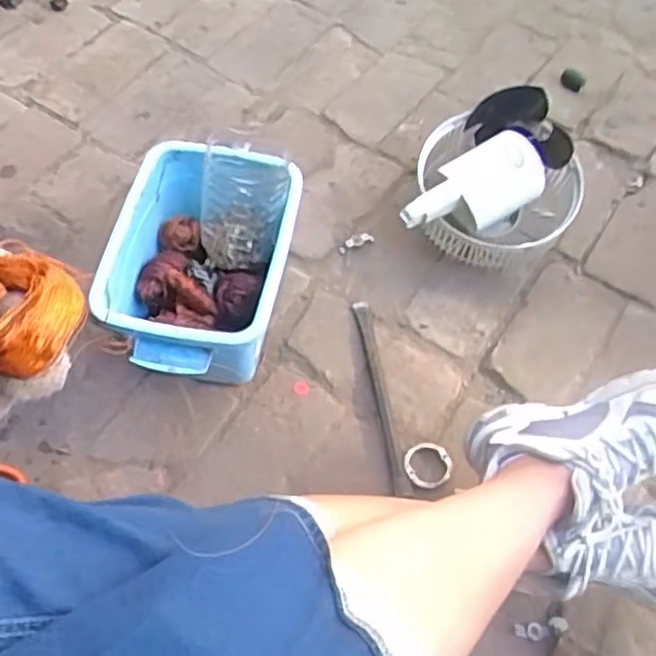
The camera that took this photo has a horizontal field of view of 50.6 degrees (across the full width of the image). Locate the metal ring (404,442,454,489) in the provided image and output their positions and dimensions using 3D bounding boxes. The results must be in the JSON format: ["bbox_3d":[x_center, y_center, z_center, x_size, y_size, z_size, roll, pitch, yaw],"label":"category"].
[{"bbox_3d":[0.117,0.161,0.815,0.055,0.014,0.057,0,60,-1],"label":"metal ring"}]

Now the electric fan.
[{"bbox_3d":[0.216,-0.193,0.937,0.224,0.146,0.201,5,60,2],"label":"electric fan"}]

